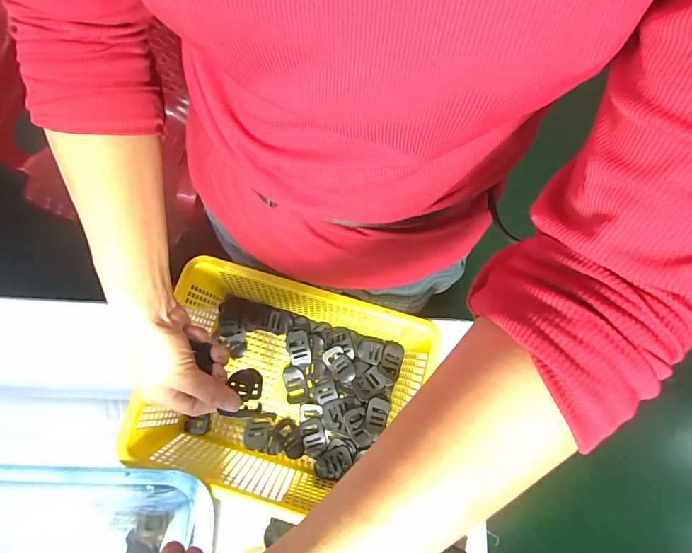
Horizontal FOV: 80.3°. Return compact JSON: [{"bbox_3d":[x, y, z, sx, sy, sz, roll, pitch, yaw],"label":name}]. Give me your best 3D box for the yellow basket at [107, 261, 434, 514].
[{"bbox_3d":[-0.059,0.115,0.423,0.254,0.092,0.211,16,78,4],"label":"yellow basket"}]

